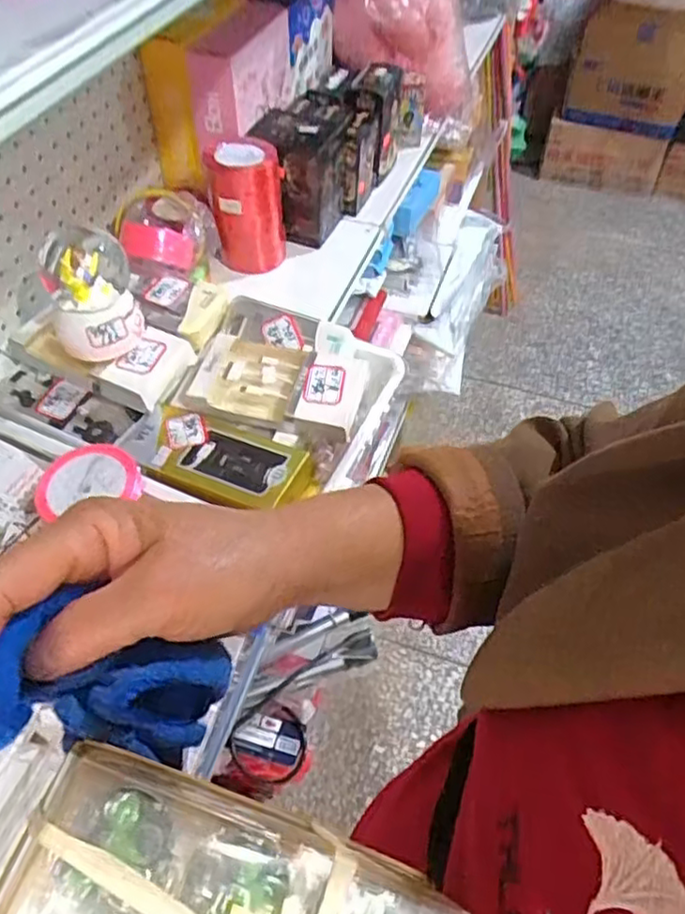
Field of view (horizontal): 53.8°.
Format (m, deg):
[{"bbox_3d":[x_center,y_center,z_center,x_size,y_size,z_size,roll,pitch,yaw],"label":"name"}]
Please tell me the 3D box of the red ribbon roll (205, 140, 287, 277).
[{"bbox_3d":[-0.116,-0.306,0.829,0.086,0.142,0.077,-6,51,-6],"label":"red ribbon roll"}]

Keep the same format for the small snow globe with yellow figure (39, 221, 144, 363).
[{"bbox_3d":[-0.235,-0.157,0.625,0.078,0.137,0.068,-18,54,-15],"label":"small snow globe with yellow figure"}]

